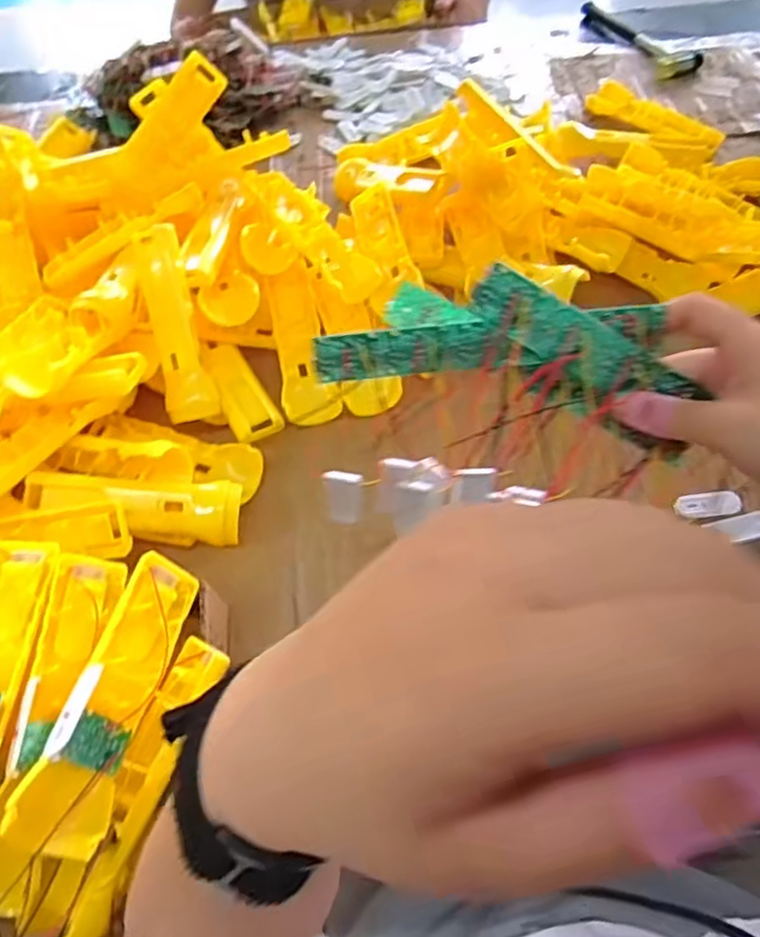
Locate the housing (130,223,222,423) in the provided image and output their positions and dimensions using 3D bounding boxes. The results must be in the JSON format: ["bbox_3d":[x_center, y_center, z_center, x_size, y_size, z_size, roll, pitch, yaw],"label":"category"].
[{"bbox_3d":[-0.177,-0.124,0.553,0.042,0.023,0.166,-13,94,-4],"label":"housing"}]

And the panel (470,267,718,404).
[{"bbox_3d":[0.099,-0.057,0.315,0.126,0.031,0.005,24,15,-20],"label":"panel"}]

